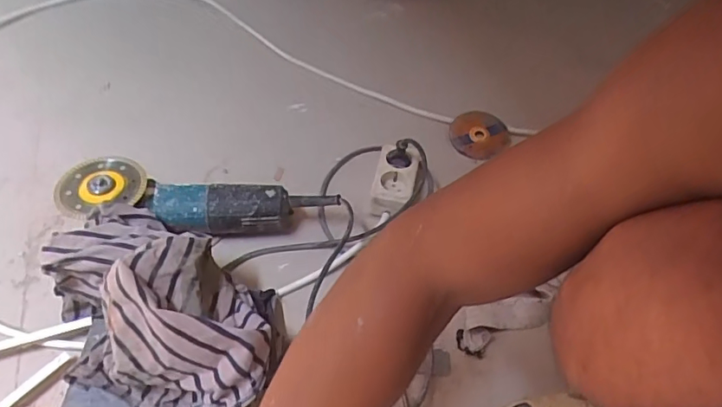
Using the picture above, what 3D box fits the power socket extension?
[{"bbox_3d":[0.049,-0.033,0.706,0.059,0.033,0.116,11,50,3],"label":"power socket extension"}]

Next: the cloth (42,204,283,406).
[{"bbox_3d":[-0.204,0.103,0.521,0.255,0.137,0.171,18,50,9],"label":"cloth"}]

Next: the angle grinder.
[{"bbox_3d":[-0.210,-0.003,0.648,0.294,0.090,0.078,-3,50,-9],"label":"angle grinder"}]

